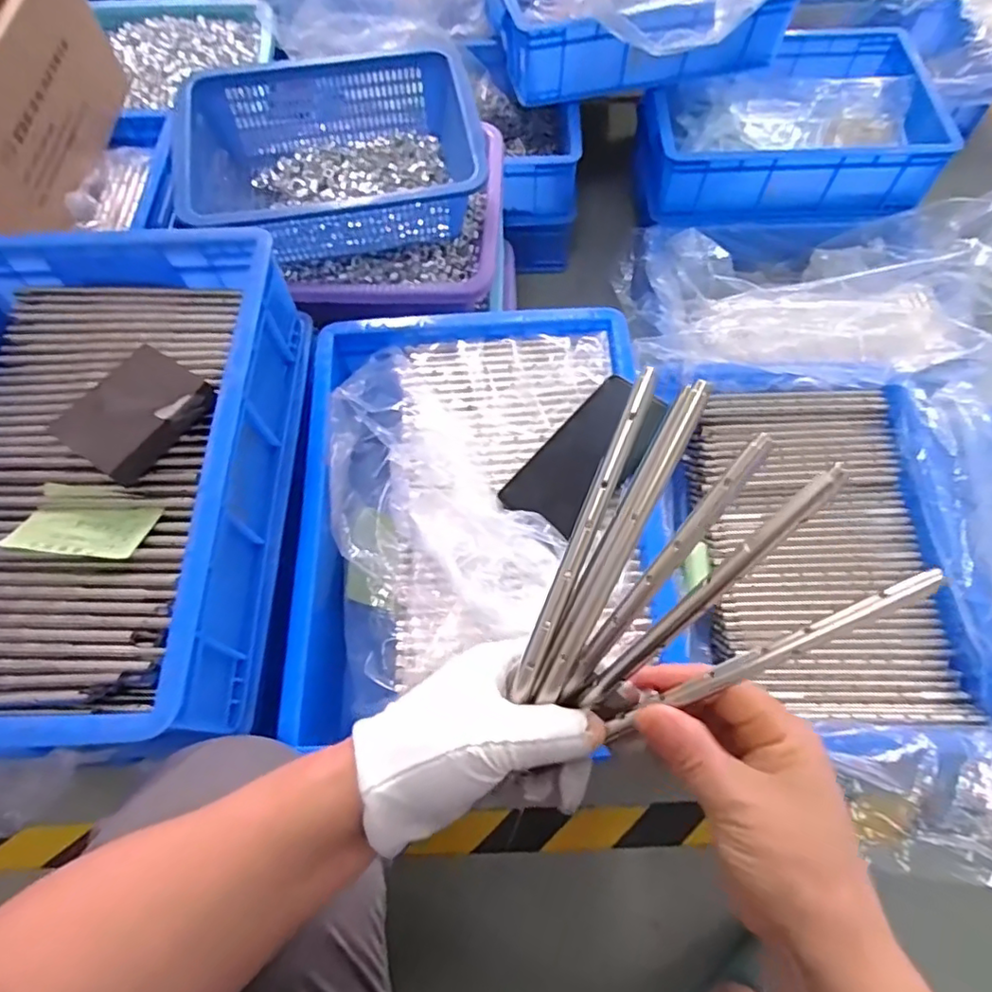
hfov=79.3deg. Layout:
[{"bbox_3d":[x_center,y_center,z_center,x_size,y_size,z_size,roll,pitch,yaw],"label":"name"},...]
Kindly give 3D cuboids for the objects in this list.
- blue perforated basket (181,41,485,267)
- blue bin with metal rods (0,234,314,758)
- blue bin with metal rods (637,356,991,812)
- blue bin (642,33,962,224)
[{"bbox_3d":[-0.177,-0.377,0.666,0.306,0.095,0.224,-13,65,-4],"label":"blue perforated basket"},{"bbox_3d":[-0.331,-0.020,0.475,0.306,0.112,0.399,0,65,2],"label":"blue bin with metal rods"},{"bbox_3d":[0.320,0.060,0.602,0.278,0.100,0.432,1,65,2],"label":"blue bin with metal rods"},{"bbox_3d":[0.451,-0.588,0.956,0.414,0.107,0.324,2,65,3],"label":"blue bin"}]

